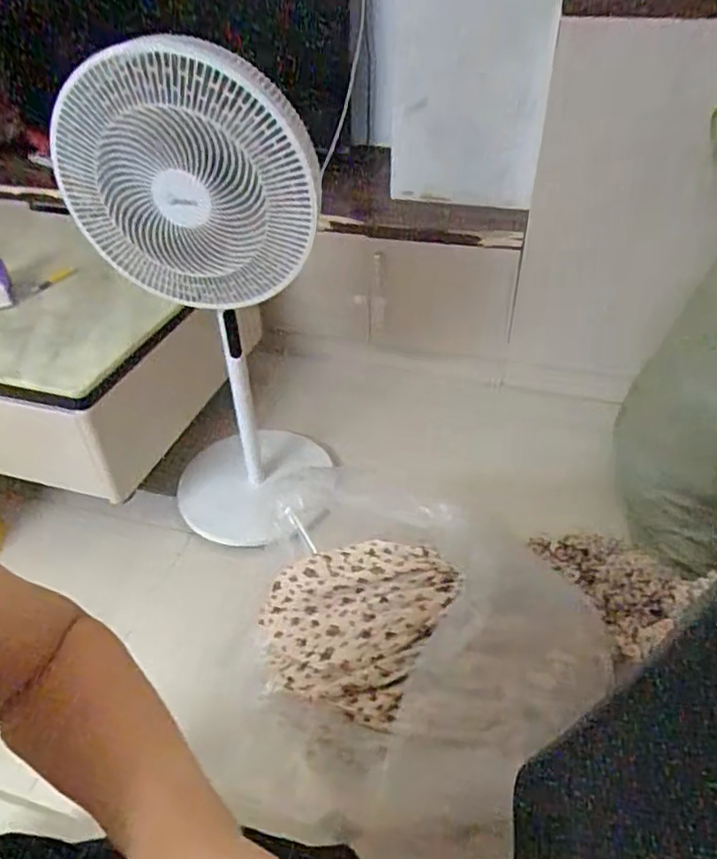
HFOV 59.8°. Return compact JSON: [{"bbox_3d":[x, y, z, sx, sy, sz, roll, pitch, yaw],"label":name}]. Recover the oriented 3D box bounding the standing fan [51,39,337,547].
[{"bbox_3d":[-0.256,-0.160,1.146,0.348,0.943,0.322,-13,41,-13],"label":"standing fan"}]

